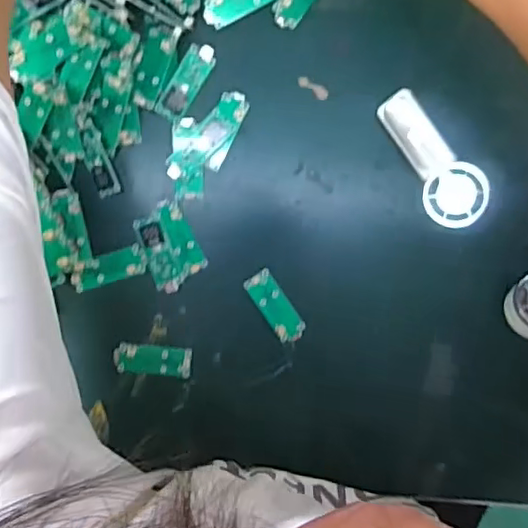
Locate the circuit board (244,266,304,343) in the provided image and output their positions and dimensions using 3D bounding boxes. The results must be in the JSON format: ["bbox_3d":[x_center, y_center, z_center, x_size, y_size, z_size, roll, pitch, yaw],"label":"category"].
[{"bbox_3d":[0.008,0.030,0.406,0.020,0.005,0.052,-34,95,0],"label":"circuit board"}]

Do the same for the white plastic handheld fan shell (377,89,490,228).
[{"bbox_3d":[0.108,-0.068,0.383,0.034,0.018,0.093,-31,83,2],"label":"white plastic handheld fan shell"}]

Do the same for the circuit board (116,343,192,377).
[{"bbox_3d":[-0.075,0.066,0.405,0.050,0.006,0.020,7,94,-3],"label":"circuit board"}]

